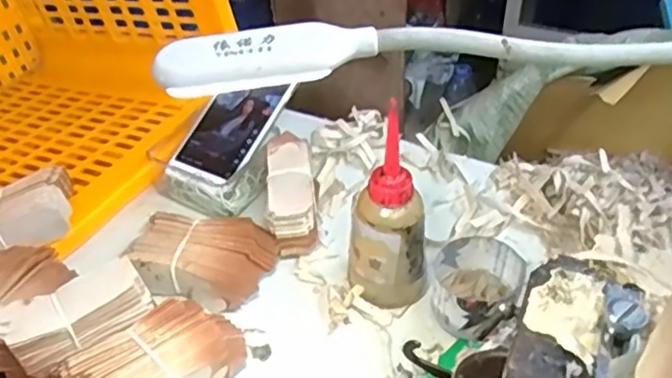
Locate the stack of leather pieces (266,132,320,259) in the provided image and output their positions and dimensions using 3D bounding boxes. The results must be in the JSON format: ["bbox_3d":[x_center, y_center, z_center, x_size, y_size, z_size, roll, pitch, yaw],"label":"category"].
[{"bbox_3d":[-0.041,0.003,0.595,0.044,0.059,0.117,-7,43,-2],"label":"stack of leather pieces"}]

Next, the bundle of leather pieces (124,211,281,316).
[{"bbox_3d":[-0.114,0.064,0.555,0.116,0.048,0.074,7,44,12],"label":"bundle of leather pieces"}]

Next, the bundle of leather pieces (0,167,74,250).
[{"bbox_3d":[-0.293,0.023,0.565,0.117,0.034,0.071,-20,45,-16],"label":"bundle of leather pieces"}]

